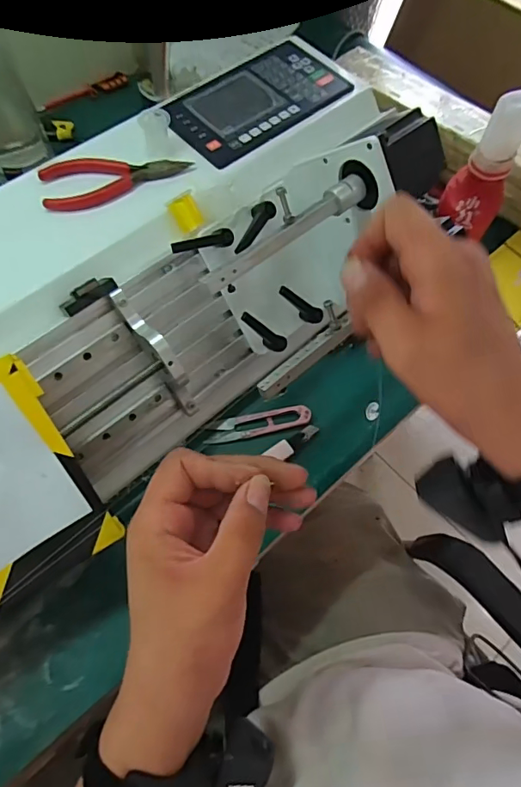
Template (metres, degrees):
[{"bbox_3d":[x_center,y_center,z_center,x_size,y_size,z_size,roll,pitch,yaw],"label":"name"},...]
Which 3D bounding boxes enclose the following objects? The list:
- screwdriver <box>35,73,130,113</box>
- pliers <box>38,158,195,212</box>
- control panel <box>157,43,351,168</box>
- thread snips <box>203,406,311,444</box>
[{"bbox_3d":[-0.236,-0.400,0.650,0.124,0.021,0.016,-29,69,-15],"label":"screwdriver"},{"bbox_3d":[-0.119,-0.177,0.405,0.119,0.013,0.045,-8,66,-6],"label":"pliers"},{"bbox_3d":[-0.003,-0.278,0.459,0.173,0.006,0.098,-38,72,-18],"label":"control panel"},{"bbox_3d":[-0.003,0.027,0.458,0.098,0.011,0.025,-12,66,-8],"label":"thread snips"}]

